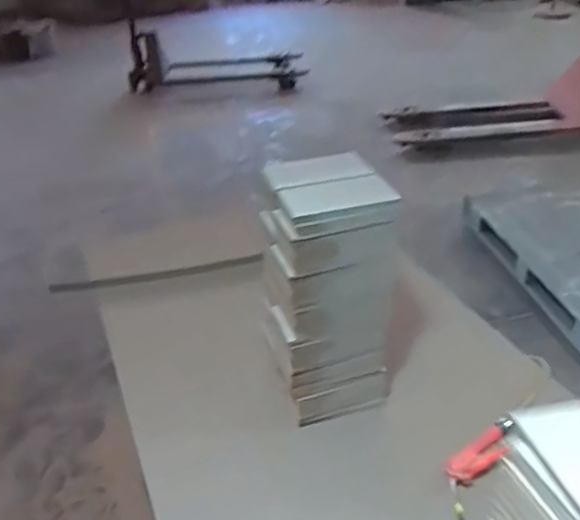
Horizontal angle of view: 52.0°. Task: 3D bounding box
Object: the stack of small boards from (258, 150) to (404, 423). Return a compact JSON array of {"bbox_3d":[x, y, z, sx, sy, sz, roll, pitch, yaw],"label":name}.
[{"bbox_3d":[0.068,0.055,0.959,0.177,0.386,0.157,-9,35,-9],"label":"stack of small boards"}]

